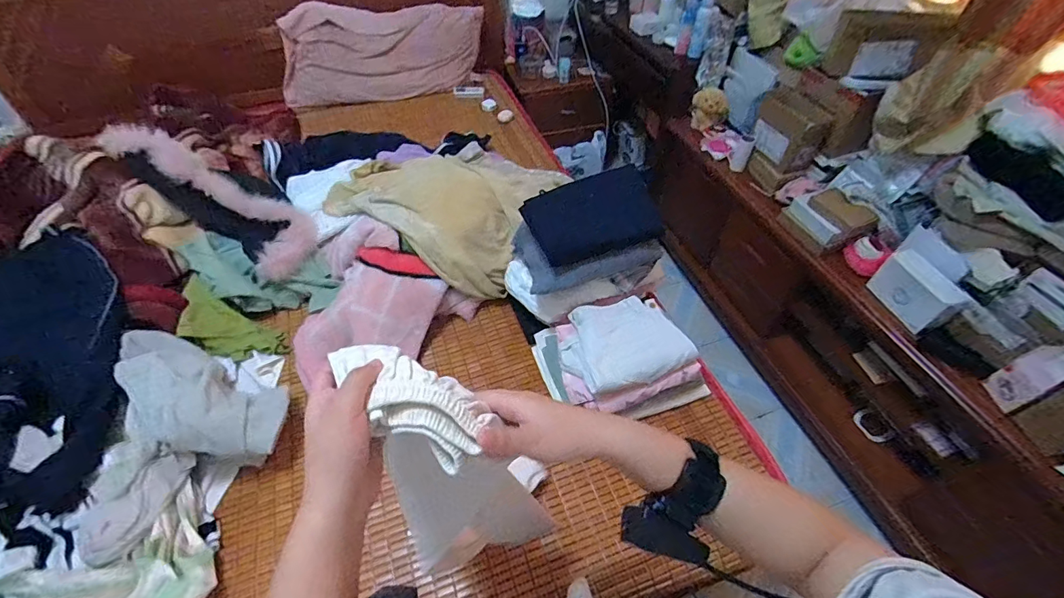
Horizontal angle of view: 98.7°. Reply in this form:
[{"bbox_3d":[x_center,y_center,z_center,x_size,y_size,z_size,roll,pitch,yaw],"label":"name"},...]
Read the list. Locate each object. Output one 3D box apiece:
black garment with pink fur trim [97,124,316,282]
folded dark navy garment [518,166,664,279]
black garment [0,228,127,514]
[{"bbox_3d":[-0.812,-0.246,1.172,0.568,0.125,0.181,33,56,2],"label":"black garment with pink fur trim"},{"bbox_3d":[0.132,-0.177,1.000,0.280,0.175,0.044,-21,8,-9],"label":"folded dark navy garment"},{"bbox_3d":[-1.048,0.134,0.926,0.395,0.127,0.613,-20,53,-15],"label":"black garment"}]

